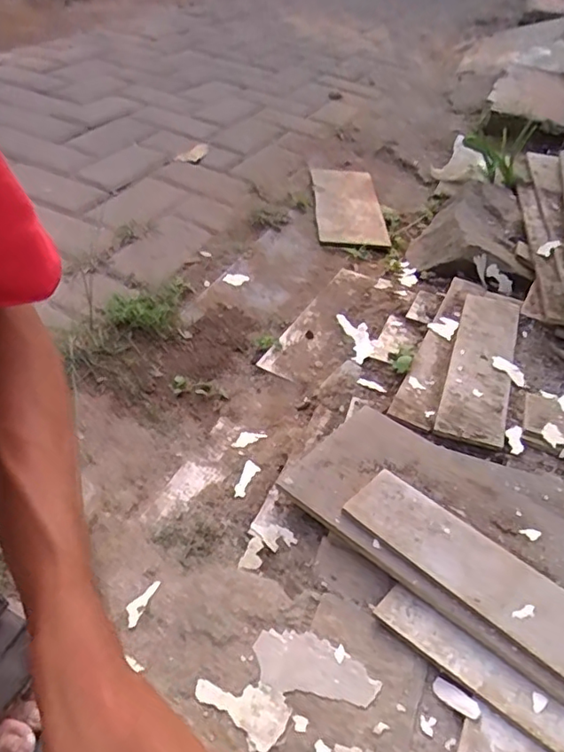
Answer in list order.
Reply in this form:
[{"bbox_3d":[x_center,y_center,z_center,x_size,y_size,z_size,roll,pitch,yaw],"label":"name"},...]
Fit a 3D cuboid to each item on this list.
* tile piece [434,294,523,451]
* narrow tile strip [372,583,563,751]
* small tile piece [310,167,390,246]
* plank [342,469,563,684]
[{"bbox_3d":[0.253,-0.023,0.731,0.074,0.020,0.280,16,42,13],"label":"tile piece"},{"bbox_3d":[0.158,0.230,0.443,0.194,0.007,0.034,29,51,34],"label":"narrow tile strip"},{"bbox_3d":[0.128,-0.343,1.140,0.126,0.012,0.316,5,43,-4],"label":"small tile piece"},{"bbox_3d":[0.177,0.171,0.479,0.274,0.007,0.069,32,49,33],"label":"plank"}]

